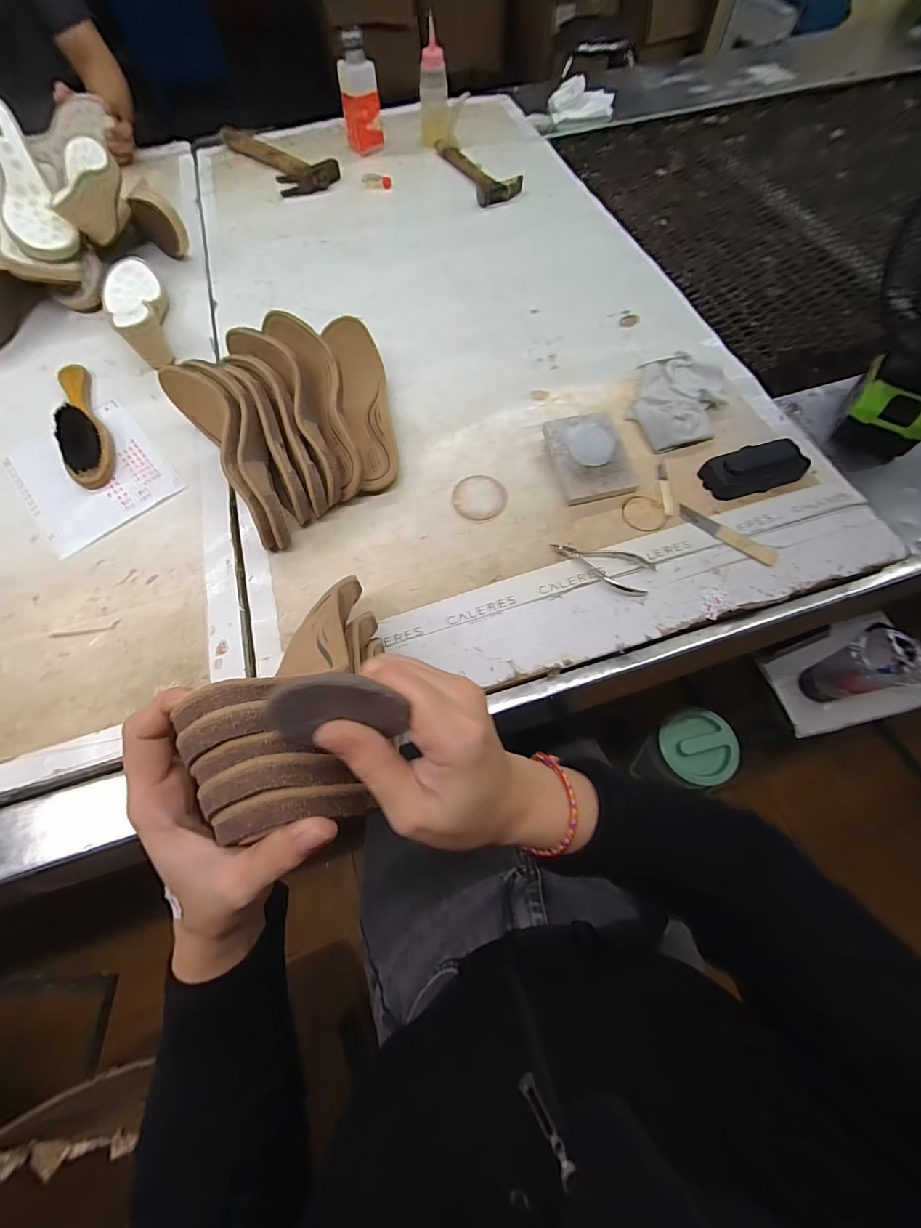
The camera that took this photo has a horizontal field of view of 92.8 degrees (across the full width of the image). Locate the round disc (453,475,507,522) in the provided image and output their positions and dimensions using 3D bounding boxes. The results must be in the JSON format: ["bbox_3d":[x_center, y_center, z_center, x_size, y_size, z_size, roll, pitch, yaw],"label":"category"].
[{"bbox_3d":[0.022,-0.130,0.485,0.057,0.004,0.058,-1,64,1],"label":"round disc"}]

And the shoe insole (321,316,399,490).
[{"bbox_3d":[-0.110,-0.243,0.509,0.058,0.043,0.218,-12,77,-4],"label":"shoe insole"}]

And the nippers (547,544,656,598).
[{"bbox_3d":[0.139,-0.049,0.434,0.098,0.009,0.044,16,66,9],"label":"nippers"}]

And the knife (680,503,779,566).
[{"bbox_3d":[0.275,-0.083,0.455,0.105,0.008,0.020,37,71,17],"label":"knife"}]

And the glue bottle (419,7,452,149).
[{"bbox_3d":[-0.045,-0.922,0.768,0.054,0.132,0.048,-6,64,-1],"label":"glue bottle"}]

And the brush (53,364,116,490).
[{"bbox_3d":[-0.466,-0.237,0.533,0.048,0.034,0.214,-28,67,-11],"label":"brush"}]

